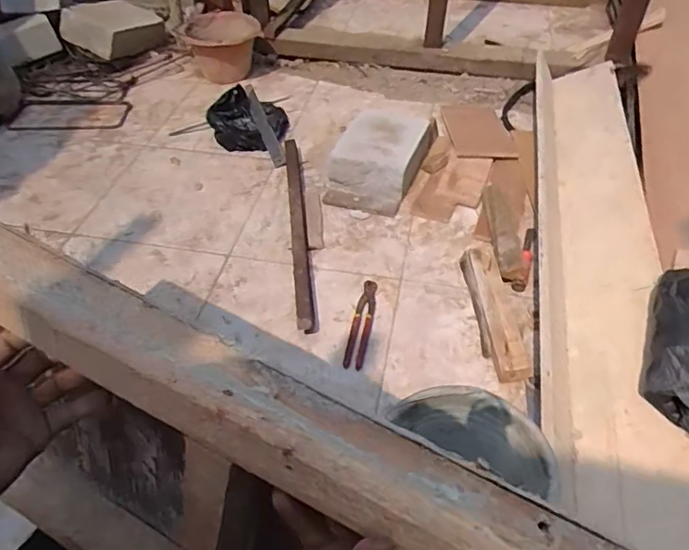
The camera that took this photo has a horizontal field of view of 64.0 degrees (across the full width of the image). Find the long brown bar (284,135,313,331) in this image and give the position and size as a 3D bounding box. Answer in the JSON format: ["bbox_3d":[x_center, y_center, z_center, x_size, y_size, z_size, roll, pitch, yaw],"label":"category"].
[{"bbox_3d":[-0.111,-0.119,1.305,0.035,0.050,0.647,-5,46,-4],"label":"long brown bar"}]

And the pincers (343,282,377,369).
[{"bbox_3d":[0.035,0.096,1.115,0.041,0.023,0.209,8,47,10],"label":"pincers"}]

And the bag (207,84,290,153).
[{"bbox_3d":[-0.277,-0.447,1.589,0.210,0.099,0.182,12,48,12],"label":"bag"}]

